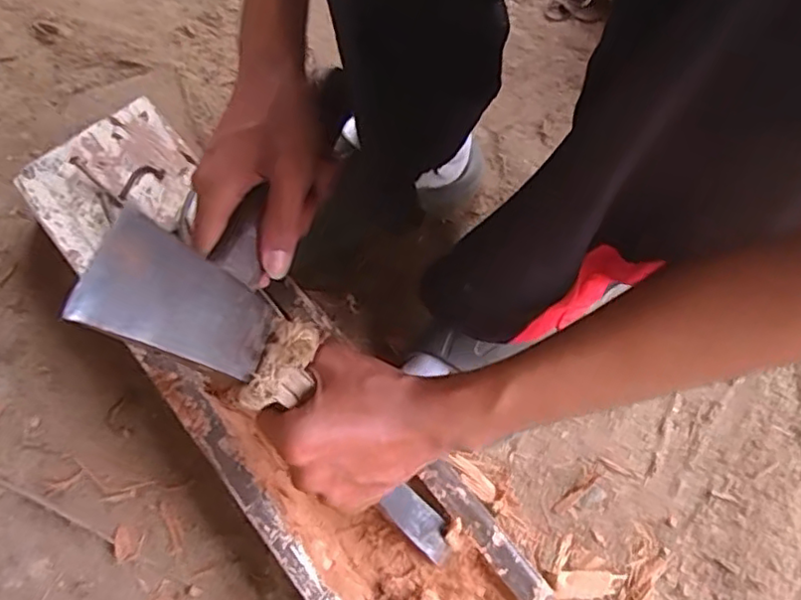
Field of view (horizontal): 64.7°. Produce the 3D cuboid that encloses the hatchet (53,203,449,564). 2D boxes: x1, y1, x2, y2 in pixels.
[{"bbox_3d":[-0.061,0.066,0.395,0.300,0.028,0.072,47,72,-26],"label":"hatchet"}]

